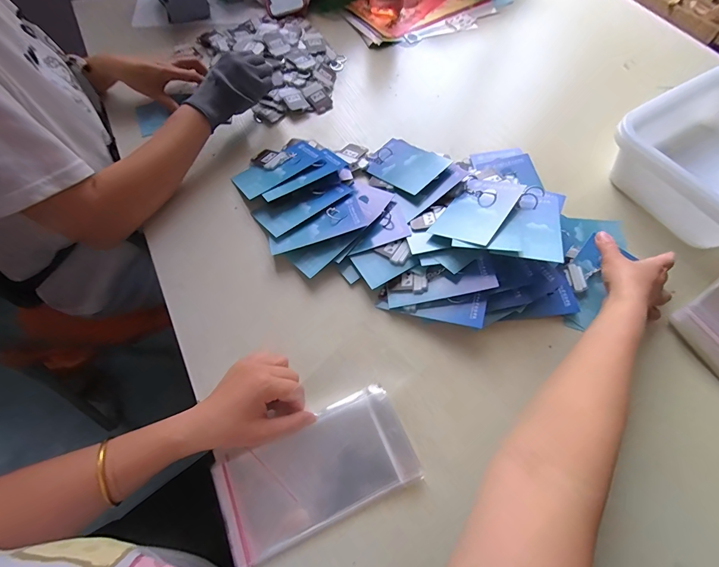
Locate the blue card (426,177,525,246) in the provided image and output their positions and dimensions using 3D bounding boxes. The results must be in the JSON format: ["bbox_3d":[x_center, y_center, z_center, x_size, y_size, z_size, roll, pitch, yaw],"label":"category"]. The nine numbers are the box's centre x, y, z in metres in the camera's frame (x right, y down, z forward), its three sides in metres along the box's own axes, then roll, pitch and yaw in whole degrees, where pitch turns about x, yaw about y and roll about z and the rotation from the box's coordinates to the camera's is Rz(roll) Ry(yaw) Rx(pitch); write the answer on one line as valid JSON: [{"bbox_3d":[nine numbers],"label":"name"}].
[{"bbox_3d":[0.159,-0.100,0.464,0.079,0.009,0.136,22,57,35],"label":"blue card"}]

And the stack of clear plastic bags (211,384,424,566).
[{"bbox_3d":[-0.044,0.194,0.364,0.196,0.022,0.102,-23,65,-12],"label":"stack of clear plastic bags"}]

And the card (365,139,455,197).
[{"bbox_3d":[0.069,-0.183,0.535,0.082,0.007,0.131,-40,51,-9],"label":"card"}]

